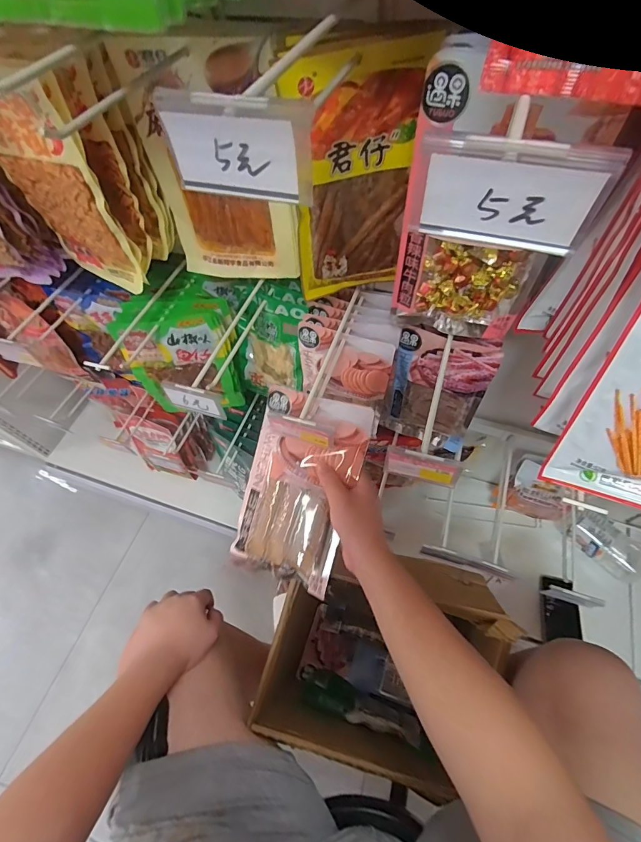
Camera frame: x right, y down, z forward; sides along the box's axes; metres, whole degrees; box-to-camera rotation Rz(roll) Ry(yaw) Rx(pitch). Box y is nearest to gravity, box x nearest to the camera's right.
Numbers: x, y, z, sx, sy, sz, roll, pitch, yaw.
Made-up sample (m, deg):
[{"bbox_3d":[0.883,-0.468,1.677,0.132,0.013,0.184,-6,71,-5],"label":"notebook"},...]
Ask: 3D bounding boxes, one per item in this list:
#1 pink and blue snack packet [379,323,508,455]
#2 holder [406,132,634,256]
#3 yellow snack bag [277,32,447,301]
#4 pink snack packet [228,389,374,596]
[{"bbox_3d":[0.187,-0.036,0.658,0.149,0.270,0.028,21,59,17],"label":"pink and blue snack packet"},{"bbox_3d":[0.083,-0.102,0.178,0.079,0.047,0.006,17,63,13],"label":"holder"},{"bbox_3d":[0.035,-0.242,0.424,0.125,0.240,0.015,-7,54,-2],"label":"yellow snack bag"},{"bbox_3d":[-0.030,0.084,0.520,0.147,0.022,0.240,16,90,15],"label":"pink snack packet"}]

